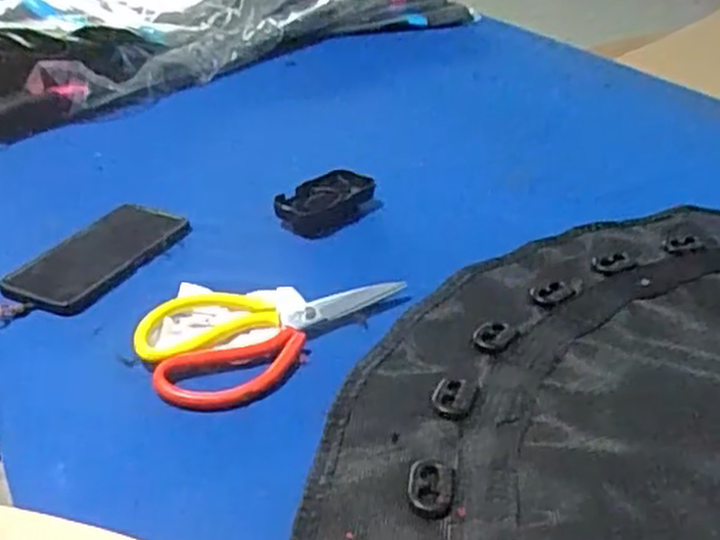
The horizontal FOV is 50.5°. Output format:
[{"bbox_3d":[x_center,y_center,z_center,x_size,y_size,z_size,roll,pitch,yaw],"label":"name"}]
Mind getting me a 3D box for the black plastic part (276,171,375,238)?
[{"bbox_3d":[-0.030,-0.065,0.754,0.055,0.034,0.095,24,39,32],"label":"black plastic part"}]

